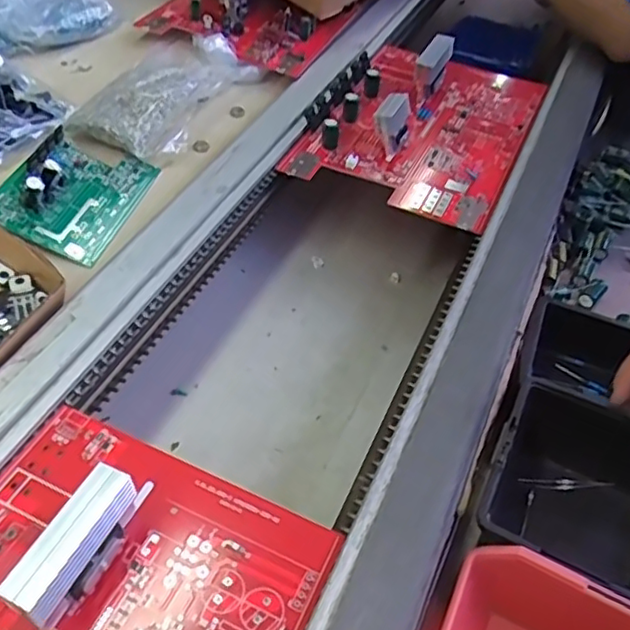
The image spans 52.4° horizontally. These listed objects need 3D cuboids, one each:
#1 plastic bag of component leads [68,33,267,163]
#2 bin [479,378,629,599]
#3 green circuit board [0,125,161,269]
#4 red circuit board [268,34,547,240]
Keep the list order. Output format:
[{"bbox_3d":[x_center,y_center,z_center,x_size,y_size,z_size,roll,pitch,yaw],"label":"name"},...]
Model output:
[{"bbox_3d":[-0.142,-0.224,0.633,0.114,0.033,0.195,13,49,12],"label":"plastic bag of component leads"},{"bbox_3d":[0.171,0.126,0.399,0.124,0.085,0.117,21,51,18],"label":"bin"},{"bbox_3d":[-0.197,-0.109,0.533,0.092,0.027,0.126,29,51,-10],"label":"green circuit board"},{"bbox_3d":[0.110,-0.205,0.642,0.198,0.042,0.277,19,50,17],"label":"red circuit board"}]

